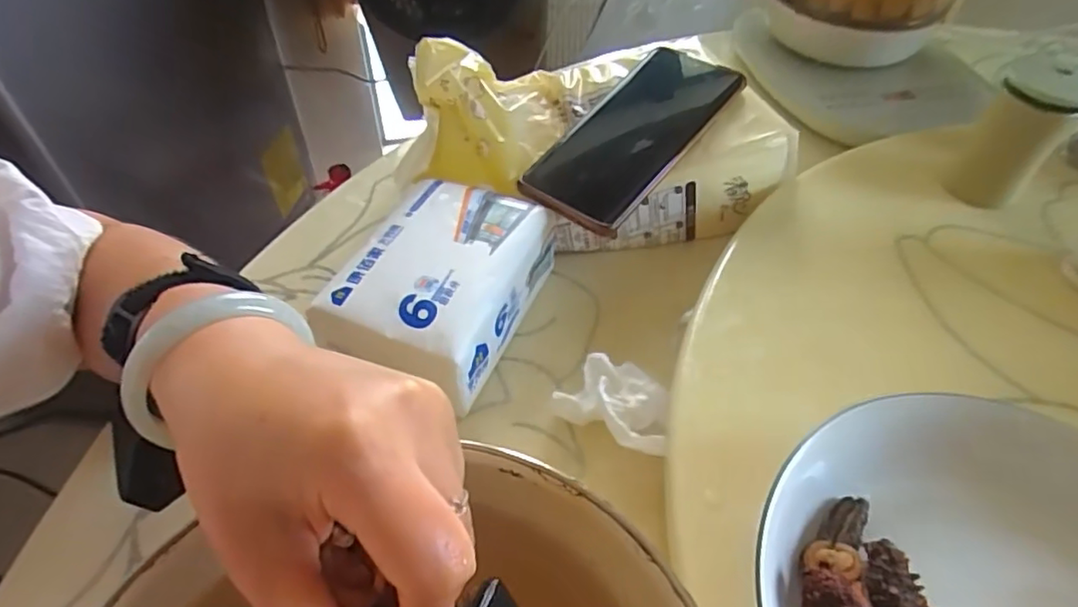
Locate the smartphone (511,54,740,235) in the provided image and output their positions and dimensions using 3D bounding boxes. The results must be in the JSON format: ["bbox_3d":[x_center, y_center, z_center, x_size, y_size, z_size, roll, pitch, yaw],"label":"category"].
[{"bbox_3d":[0.062,-0.113,0.404,0.079,0.014,0.162,34,69,24],"label":"smartphone"}]

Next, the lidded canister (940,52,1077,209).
[{"bbox_3d":[0.314,-0.110,0.395,0.054,0.090,0.045,-30,56,-25],"label":"lidded canister"}]

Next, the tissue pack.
[{"bbox_3d":[-0.055,-0.007,0.359,0.090,0.059,0.132,17,51,12],"label":"tissue pack"}]

